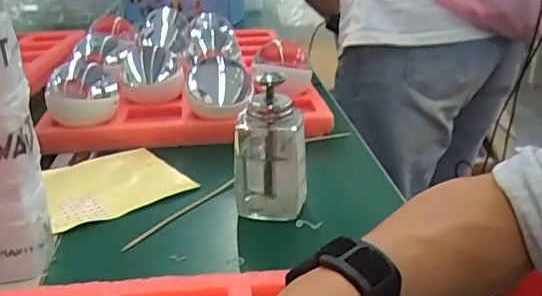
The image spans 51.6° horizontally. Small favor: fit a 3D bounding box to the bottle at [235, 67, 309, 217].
[{"bbox_3d":[0.000,-0.003,0.479,0.063,0.115,0.048,-7,25,-14],"label":"bottle"}]

